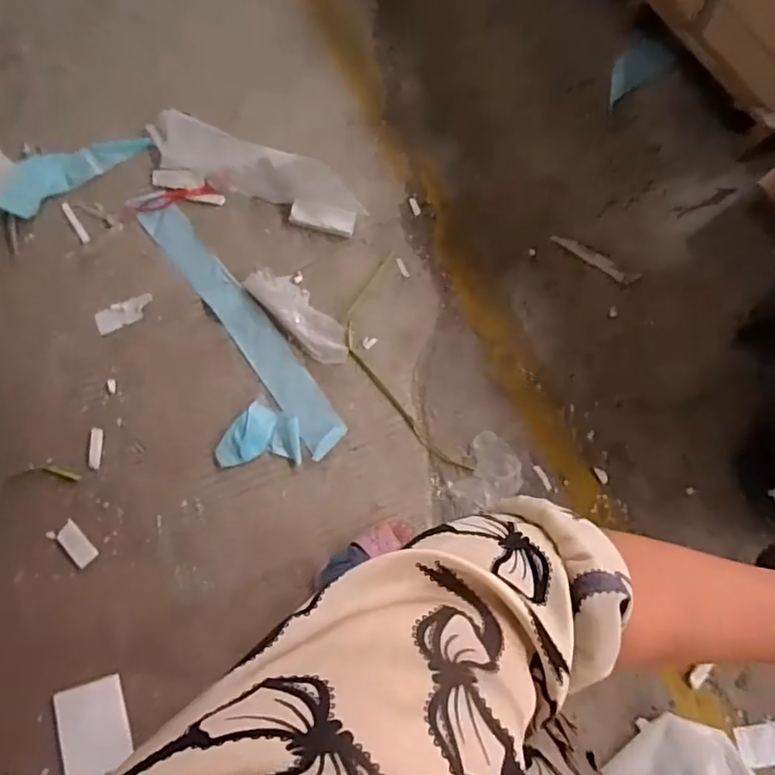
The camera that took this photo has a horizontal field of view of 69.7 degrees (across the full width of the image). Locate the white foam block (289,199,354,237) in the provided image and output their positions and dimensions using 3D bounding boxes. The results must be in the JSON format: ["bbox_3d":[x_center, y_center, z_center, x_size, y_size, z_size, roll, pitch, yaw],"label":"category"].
[{"bbox_3d":[-0.170,-0.445,1.466,0.167,0.025,0.068,12,68,-6],"label":"white foam block"}]

